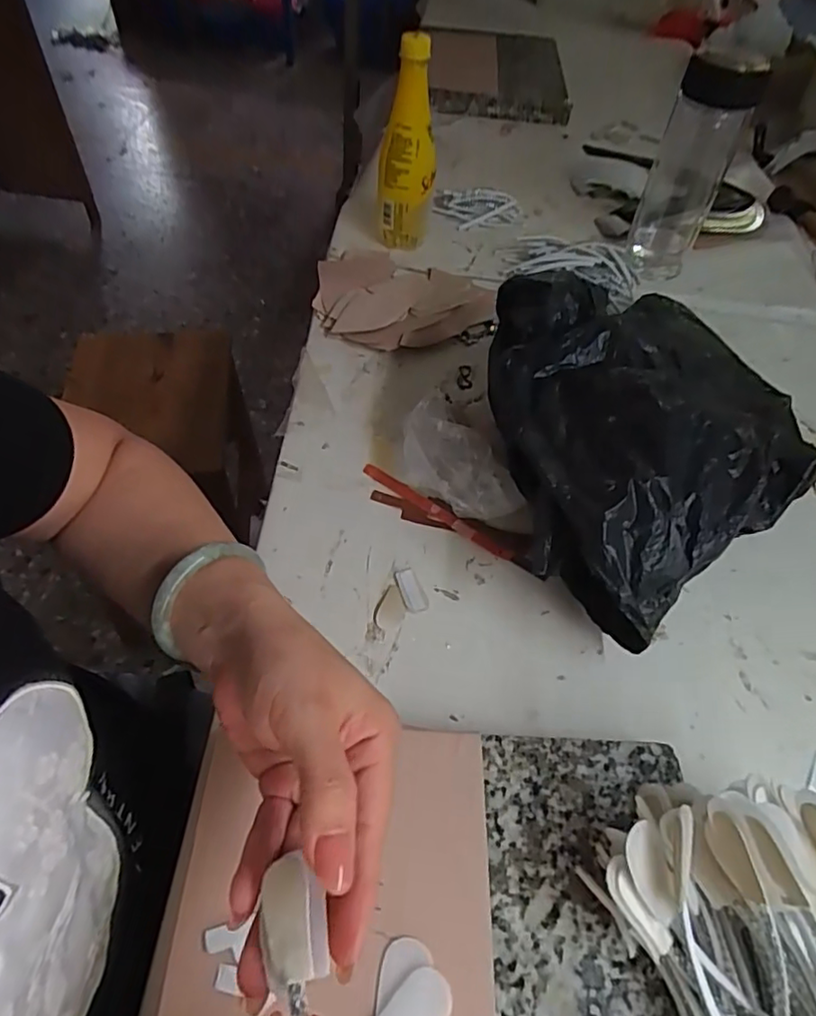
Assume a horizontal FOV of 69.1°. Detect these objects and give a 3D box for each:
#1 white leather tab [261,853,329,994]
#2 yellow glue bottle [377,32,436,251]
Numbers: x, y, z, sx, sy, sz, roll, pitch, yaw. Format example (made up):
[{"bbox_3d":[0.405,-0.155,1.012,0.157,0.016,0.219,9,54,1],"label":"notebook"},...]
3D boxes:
[{"bbox_3d":[-0.041,0.149,0.213,0.024,0.007,0.036,-17,58,2],"label":"white leather tab"},{"bbox_3d":[0.000,-0.392,0.651,0.061,0.201,0.071,4,52,-2],"label":"yellow glue bottle"}]

